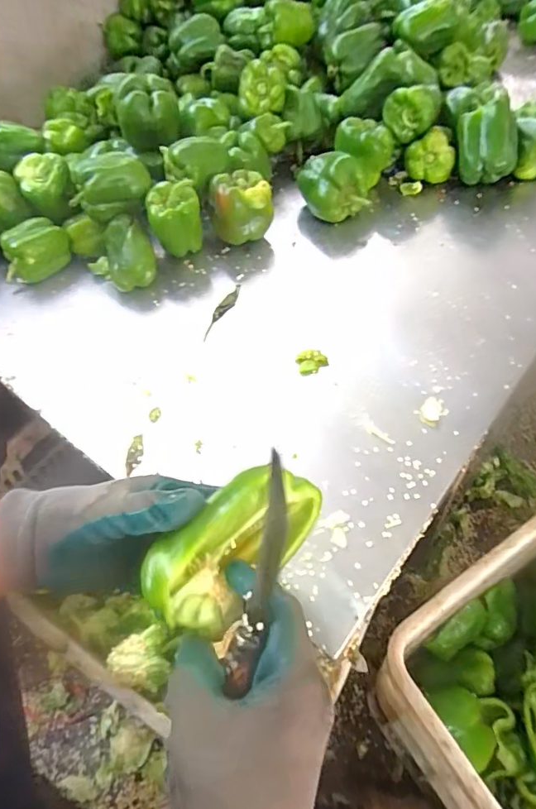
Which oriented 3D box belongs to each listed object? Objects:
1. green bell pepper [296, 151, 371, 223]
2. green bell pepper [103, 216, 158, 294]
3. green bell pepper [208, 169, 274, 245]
[{"bbox_3d":[0.104,-0.355,0.792,0.102,0.084,0.089,-10,51,-2],"label":"green bell pepper"},{"bbox_3d":[-0.205,-0.221,0.723,0.069,0.082,0.101,-19,52,-9],"label":"green bell pepper"},{"bbox_3d":[-0.040,-0.298,0.753,0.089,0.090,0.073,-24,53,-12],"label":"green bell pepper"}]

